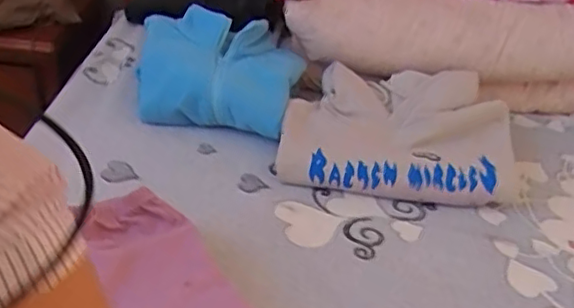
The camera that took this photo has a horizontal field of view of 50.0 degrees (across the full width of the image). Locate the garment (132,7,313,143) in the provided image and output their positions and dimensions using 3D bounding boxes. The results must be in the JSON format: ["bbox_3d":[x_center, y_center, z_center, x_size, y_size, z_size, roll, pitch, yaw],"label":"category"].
[{"bbox_3d":[-0.130,-0.148,1.075,0.289,0.222,0.052,8,-12,16],"label":"garment"}]

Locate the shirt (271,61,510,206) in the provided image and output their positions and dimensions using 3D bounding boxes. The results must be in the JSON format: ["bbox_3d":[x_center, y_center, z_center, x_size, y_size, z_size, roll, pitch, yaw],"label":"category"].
[{"bbox_3d":[0.176,-0.031,0.985,0.358,0.114,0.236,9,33,7],"label":"shirt"}]

